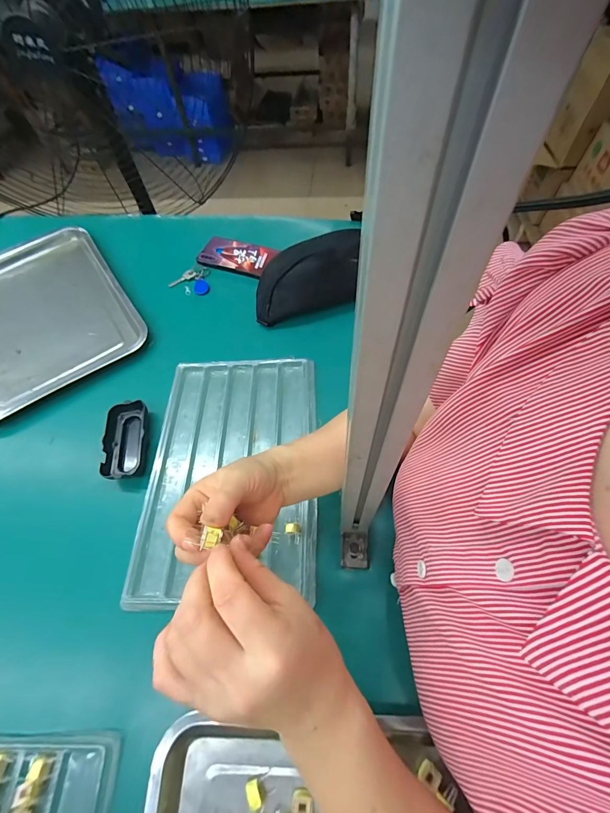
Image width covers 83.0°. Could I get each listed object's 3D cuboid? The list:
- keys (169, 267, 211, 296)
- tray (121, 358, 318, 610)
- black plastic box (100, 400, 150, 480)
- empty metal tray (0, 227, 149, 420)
[{"bbox_3d":[-0.200,-0.227,0.632,0.074,0.016,0.060,-40,65,-18],"label":"keys"},{"bbox_3d":[-0.095,0.074,0.454,0.215,0.034,0.320,-2,60,2],"label":"tray"},{"bbox_3d":[-0.245,0.046,0.472,0.049,0.027,0.108,-11,60,-3],"label":"black plastic box"},{"bbox_3d":[-0.469,-0.164,0.606,0.292,0.034,0.372,-30,62,-13],"label":"empty metal tray"}]

